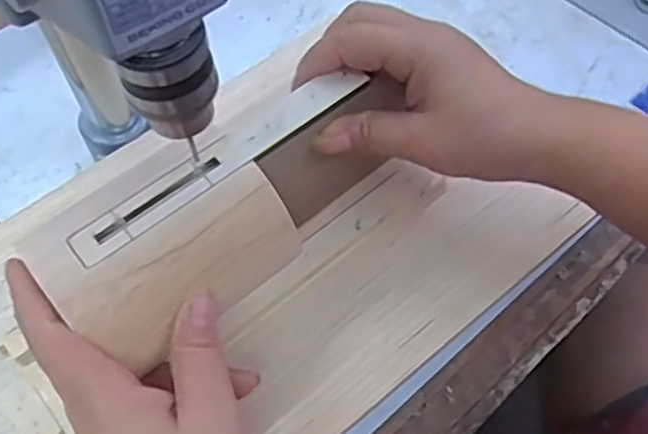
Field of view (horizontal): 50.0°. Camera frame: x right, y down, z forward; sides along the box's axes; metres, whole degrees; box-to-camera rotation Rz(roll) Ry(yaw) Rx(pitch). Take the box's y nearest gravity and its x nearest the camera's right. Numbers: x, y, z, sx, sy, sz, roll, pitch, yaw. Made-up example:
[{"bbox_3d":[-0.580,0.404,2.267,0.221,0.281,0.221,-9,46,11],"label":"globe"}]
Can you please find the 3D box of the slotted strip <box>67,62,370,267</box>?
[{"bbox_3d":[-0.044,-0.026,0.302,0.143,0.005,0.021,-37,60,-19],"label":"slotted strip"}]

